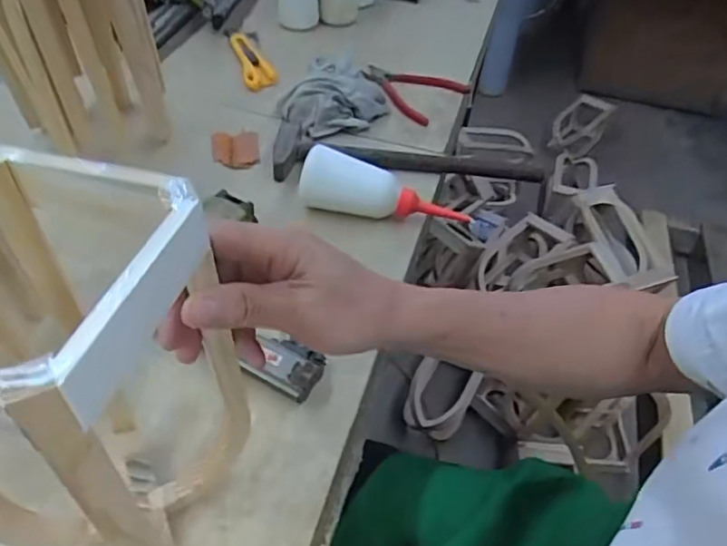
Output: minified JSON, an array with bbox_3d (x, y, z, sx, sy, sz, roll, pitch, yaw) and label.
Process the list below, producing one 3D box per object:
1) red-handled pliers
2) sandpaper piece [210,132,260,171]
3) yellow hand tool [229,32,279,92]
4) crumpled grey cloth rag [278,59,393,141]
[{"bbox_3d":[0.064,-0.262,0.796,0.144,0.018,0.122,34,53,23],"label":"red-handled pliers"},{"bbox_3d":[-0.153,-0.146,0.683,0.055,0.014,0.065,-4,48,-10],"label":"sandpaper piece"},{"bbox_3d":[-0.158,-0.310,0.816,0.043,0.025,0.161,-12,50,-16],"label":"yellow hand tool"},{"bbox_3d":[-0.036,-0.220,0.728,0.136,0.054,0.094,-15,51,-19],"label":"crumpled grey cloth rag"}]

